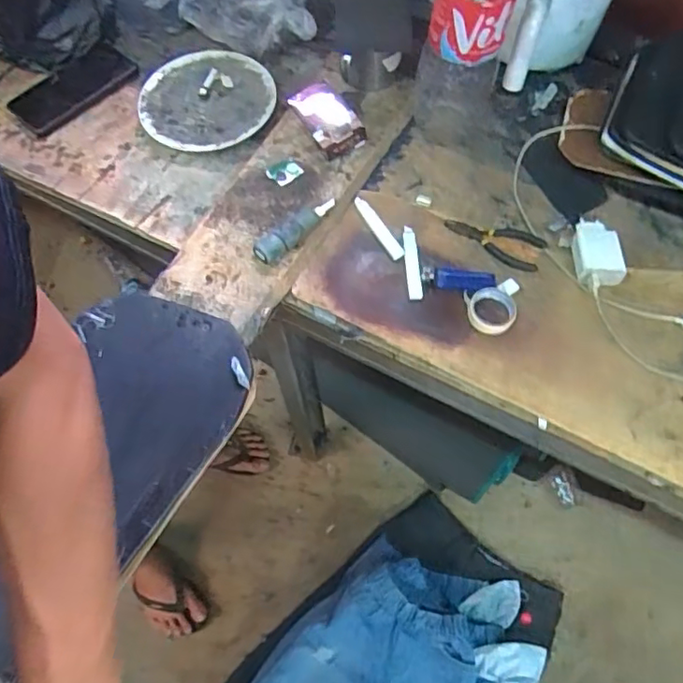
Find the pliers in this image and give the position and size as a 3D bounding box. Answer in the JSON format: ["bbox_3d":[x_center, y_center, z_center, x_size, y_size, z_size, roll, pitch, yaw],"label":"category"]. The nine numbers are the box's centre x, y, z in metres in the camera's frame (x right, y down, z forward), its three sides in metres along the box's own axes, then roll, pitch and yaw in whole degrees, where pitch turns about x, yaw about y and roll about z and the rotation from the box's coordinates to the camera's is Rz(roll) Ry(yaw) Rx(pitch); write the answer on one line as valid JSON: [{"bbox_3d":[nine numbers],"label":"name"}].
[{"bbox_3d":[0.180,-0.123,0.681,0.114,0.005,0.054,31,69,14],"label":"pliers"}]

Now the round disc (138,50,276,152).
[{"bbox_3d":[-0.173,-0.316,0.764,0.173,0.018,0.173,0,65,0],"label":"round disc"}]

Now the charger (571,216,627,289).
[{"bbox_3d":[0.288,-0.099,0.659,0.054,0.025,0.082,2,65,2],"label":"charger"}]

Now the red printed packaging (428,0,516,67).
[{"bbox_3d":[0.140,-0.351,0.614,0.077,0.078,0.086,17,66,8],"label":"red printed packaging"}]

